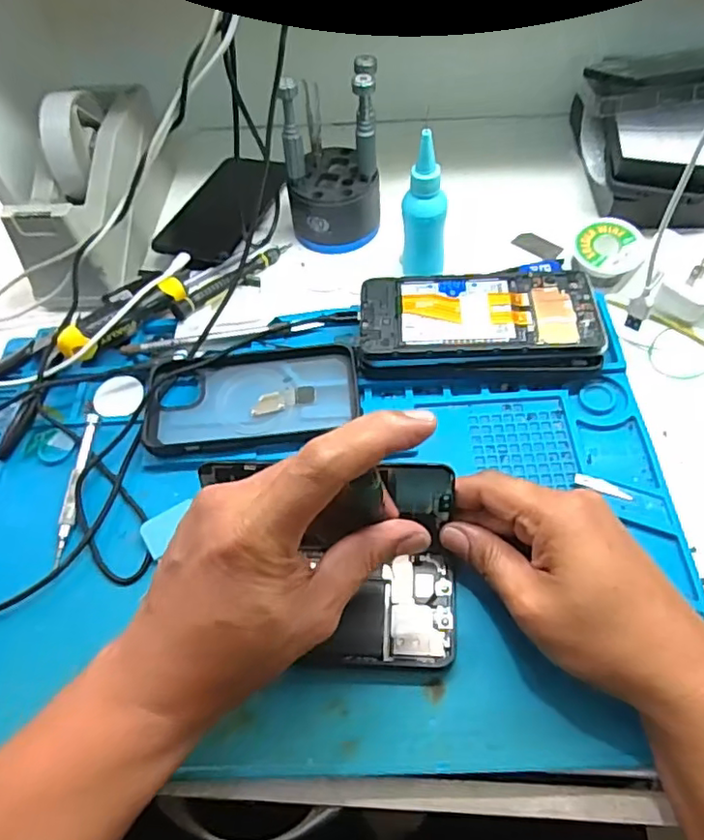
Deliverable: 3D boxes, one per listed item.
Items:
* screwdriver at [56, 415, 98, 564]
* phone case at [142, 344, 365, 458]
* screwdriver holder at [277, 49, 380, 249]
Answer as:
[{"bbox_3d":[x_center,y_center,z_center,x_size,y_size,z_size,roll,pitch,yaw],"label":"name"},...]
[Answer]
[{"bbox_3d":[-0.184,0.045,0.403,0.010,0.012,0.106,-2,56,4],"label":"screwdriver"},{"bbox_3d":[-0.069,-0.015,0.430,0.147,0.019,0.081,-7,56,1],"label":"phone case"},{"bbox_3d":[-0.018,-0.215,0.492,0.080,0.126,0.078,-7,56,-1],"label":"screwdriver holder"}]

